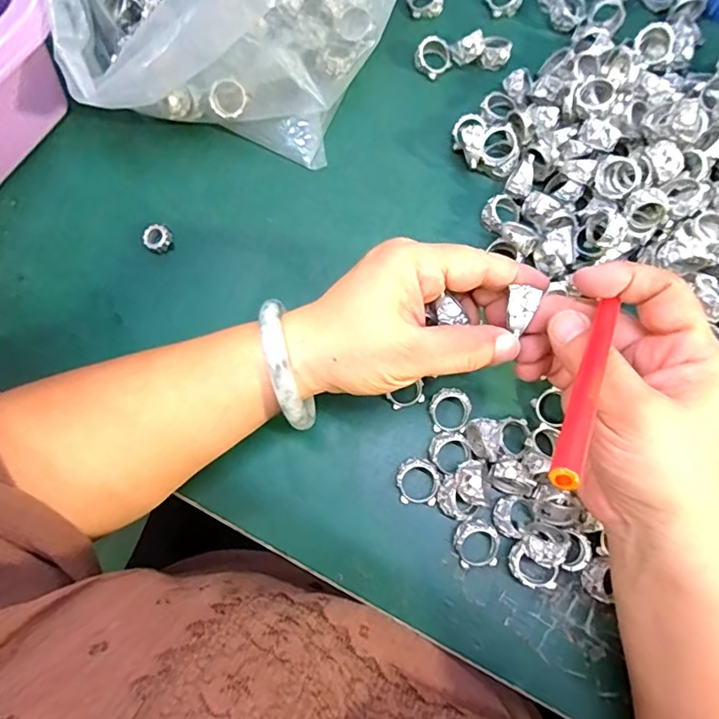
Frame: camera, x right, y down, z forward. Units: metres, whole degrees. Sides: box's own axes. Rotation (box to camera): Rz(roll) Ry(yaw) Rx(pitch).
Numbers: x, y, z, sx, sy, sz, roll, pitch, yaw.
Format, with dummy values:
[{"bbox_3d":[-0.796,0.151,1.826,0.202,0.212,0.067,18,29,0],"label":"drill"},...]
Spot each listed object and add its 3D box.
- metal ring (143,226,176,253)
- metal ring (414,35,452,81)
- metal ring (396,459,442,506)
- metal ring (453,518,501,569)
[{"bbox_3d":[-0.130,-0.078,0.329,0.018,0.010,0.016,-24,78,-4],"label":"metal ring"},{"bbox_3d":[0.053,-0.217,0.363,0.023,0.013,0.023,0,77,1],"label":"metal ring"},{"bbox_3d":[0.034,0.069,0.287,0.025,0.007,0.026,0,97,0],"label":"metal ring"},{"bbox_3d":[0.065,0.101,0.278,0.025,0.013,0.026,0,77,1],"label":"metal ring"}]

